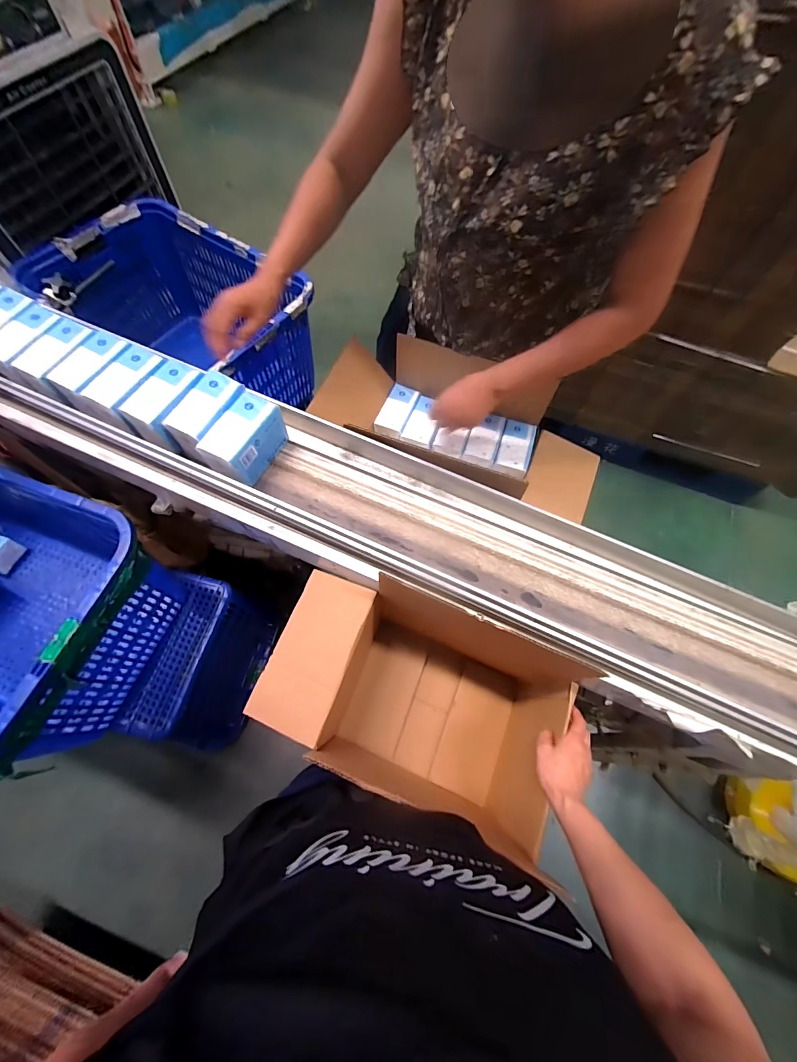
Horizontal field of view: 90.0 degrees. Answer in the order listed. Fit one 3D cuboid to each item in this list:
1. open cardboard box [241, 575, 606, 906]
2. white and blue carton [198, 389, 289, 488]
[{"bbox_3d":[0.015,0.290,0.701,0.437,0.283,0.256,26,66,9],"label":"open cardboard box"},{"bbox_3d":[-0.239,-0.137,0.629,0.071,0.089,0.124,26,66,10],"label":"white and blue carton"}]

